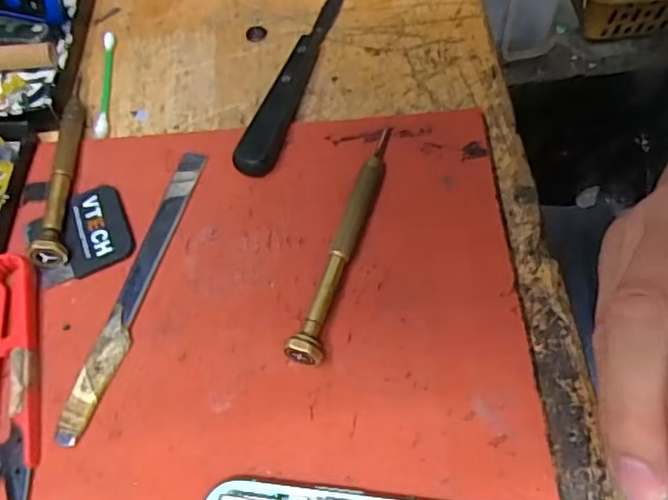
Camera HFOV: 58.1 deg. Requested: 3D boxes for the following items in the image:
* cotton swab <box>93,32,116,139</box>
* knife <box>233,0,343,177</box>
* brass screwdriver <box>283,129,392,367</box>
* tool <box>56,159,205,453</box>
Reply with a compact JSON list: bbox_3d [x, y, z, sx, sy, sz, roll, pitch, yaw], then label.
[{"bbox_3d":[-0.113,-0.082,0.295,0.008,0.005,0.068,-7,60,0],"label":"cotton swab"},{"bbox_3d":[-0.016,-0.091,0.287,0.018,0.013,0.138,12,62,11],"label":"knife"},{"bbox_3d":[0.007,-0.006,0.237,0.012,0.011,0.110,17,63,13],"label":"brass screwdriver"},{"bbox_3d":[-0.076,0.012,0.235,0.013,0.004,0.125,12,62,11],"label":"tool"}]

